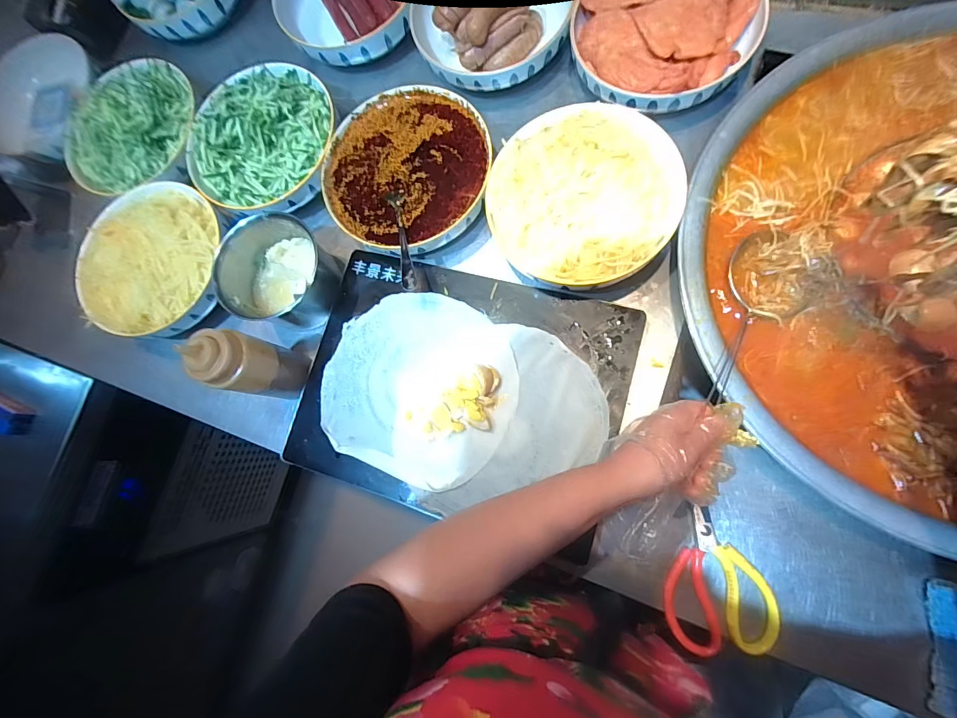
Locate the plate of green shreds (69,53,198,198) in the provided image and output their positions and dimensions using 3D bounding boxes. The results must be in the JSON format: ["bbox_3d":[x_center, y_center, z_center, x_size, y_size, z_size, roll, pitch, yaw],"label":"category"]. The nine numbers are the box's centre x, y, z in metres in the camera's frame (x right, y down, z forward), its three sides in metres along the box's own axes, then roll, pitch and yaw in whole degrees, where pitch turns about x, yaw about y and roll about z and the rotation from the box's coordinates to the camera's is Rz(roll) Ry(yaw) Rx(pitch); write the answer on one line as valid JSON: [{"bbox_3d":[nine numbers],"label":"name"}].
[{"bbox_3d":[-0.533,-0.357,0.629,0.191,0.059,0.201,-2,79,10],"label":"plate of green shreds"}]

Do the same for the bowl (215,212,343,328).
[{"bbox_3d":[-0.261,-0.108,0.547,0.126,0.078,0.117,-40,75,2],"label":"bowl"}]

